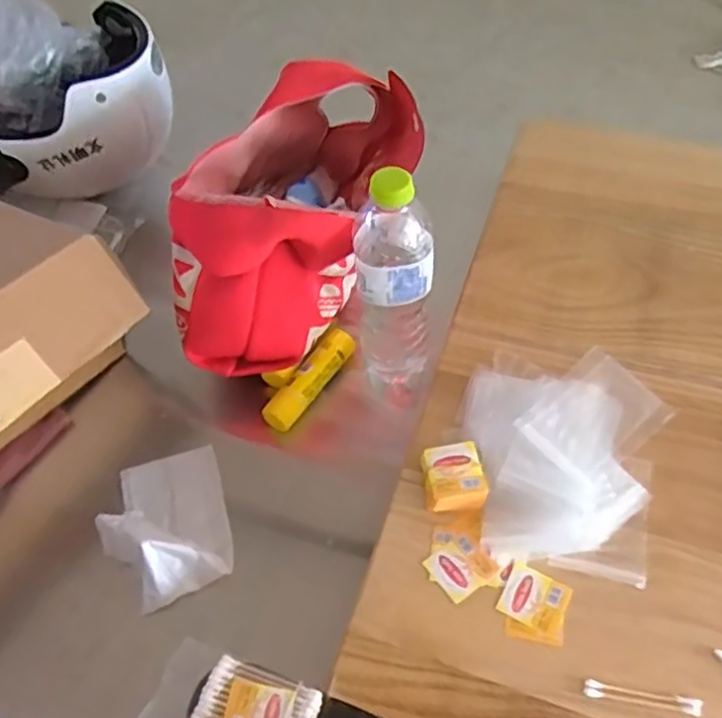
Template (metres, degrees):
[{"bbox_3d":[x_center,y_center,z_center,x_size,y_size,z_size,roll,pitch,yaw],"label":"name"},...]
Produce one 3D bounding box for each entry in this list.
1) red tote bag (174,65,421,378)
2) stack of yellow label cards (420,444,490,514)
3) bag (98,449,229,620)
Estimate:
[{"bbox_3d":[-0.061,-0.129,0.623,0.173,0.138,0.284,14,67,13],"label":"red tote bag"},{"bbox_3d":[0.071,0.093,0.530,0.045,0.021,0.049,-6,52,-1],"label":"stack of yellow label cards"},{"bbox_3d":[-0.166,0.135,0.577,0.100,0.038,0.135,-15,55,-8],"label":"bag"}]

